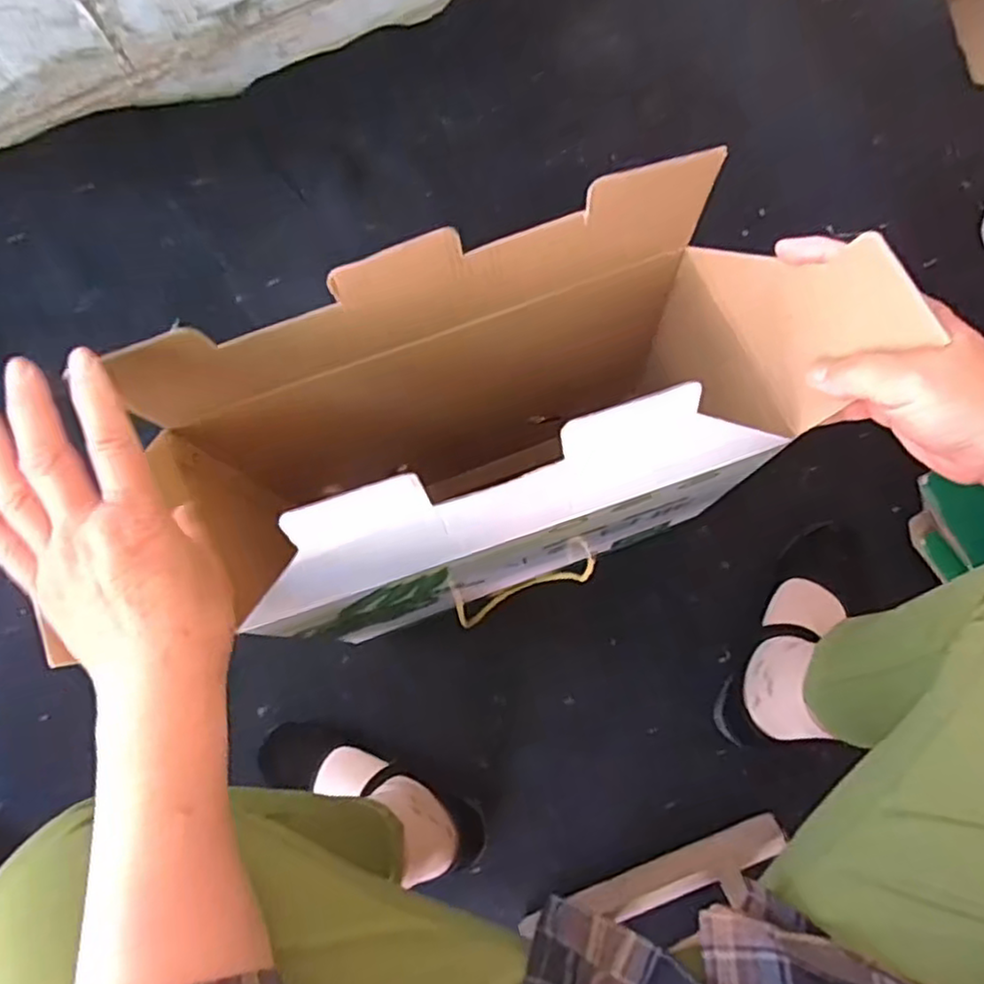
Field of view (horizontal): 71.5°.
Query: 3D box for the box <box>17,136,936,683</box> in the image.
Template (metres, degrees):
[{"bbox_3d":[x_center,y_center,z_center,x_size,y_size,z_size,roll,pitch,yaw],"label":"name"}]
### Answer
[{"bbox_3d":[0.004,-0.032,0.478,0.381,0.320,0.153,-18,77,-3],"label":"box"}]

